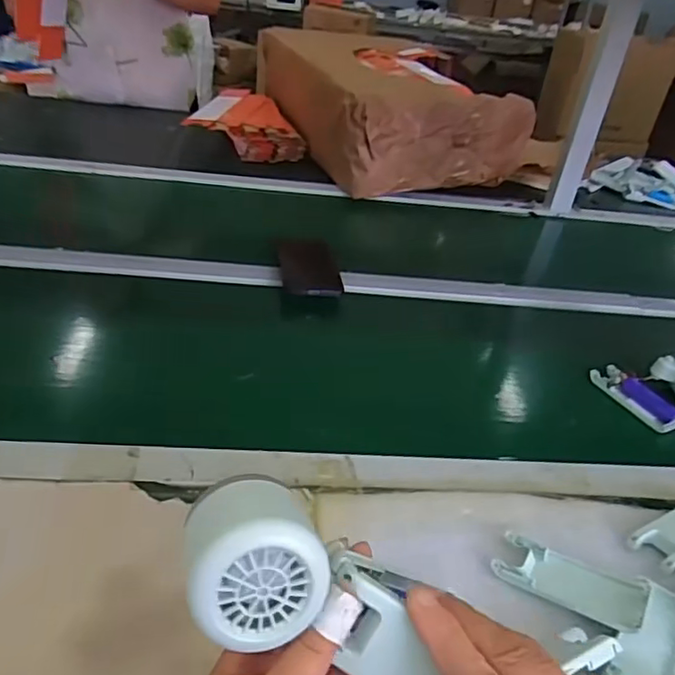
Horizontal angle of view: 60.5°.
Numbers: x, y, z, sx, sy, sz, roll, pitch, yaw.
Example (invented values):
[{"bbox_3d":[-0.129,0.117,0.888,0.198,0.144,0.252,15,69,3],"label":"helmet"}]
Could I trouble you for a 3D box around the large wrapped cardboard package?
[{"bbox_3d":[0.104,-0.480,1.214,0.381,0.191,0.488,-9,38,-23],"label":"large wrapped cardboard package"}]

